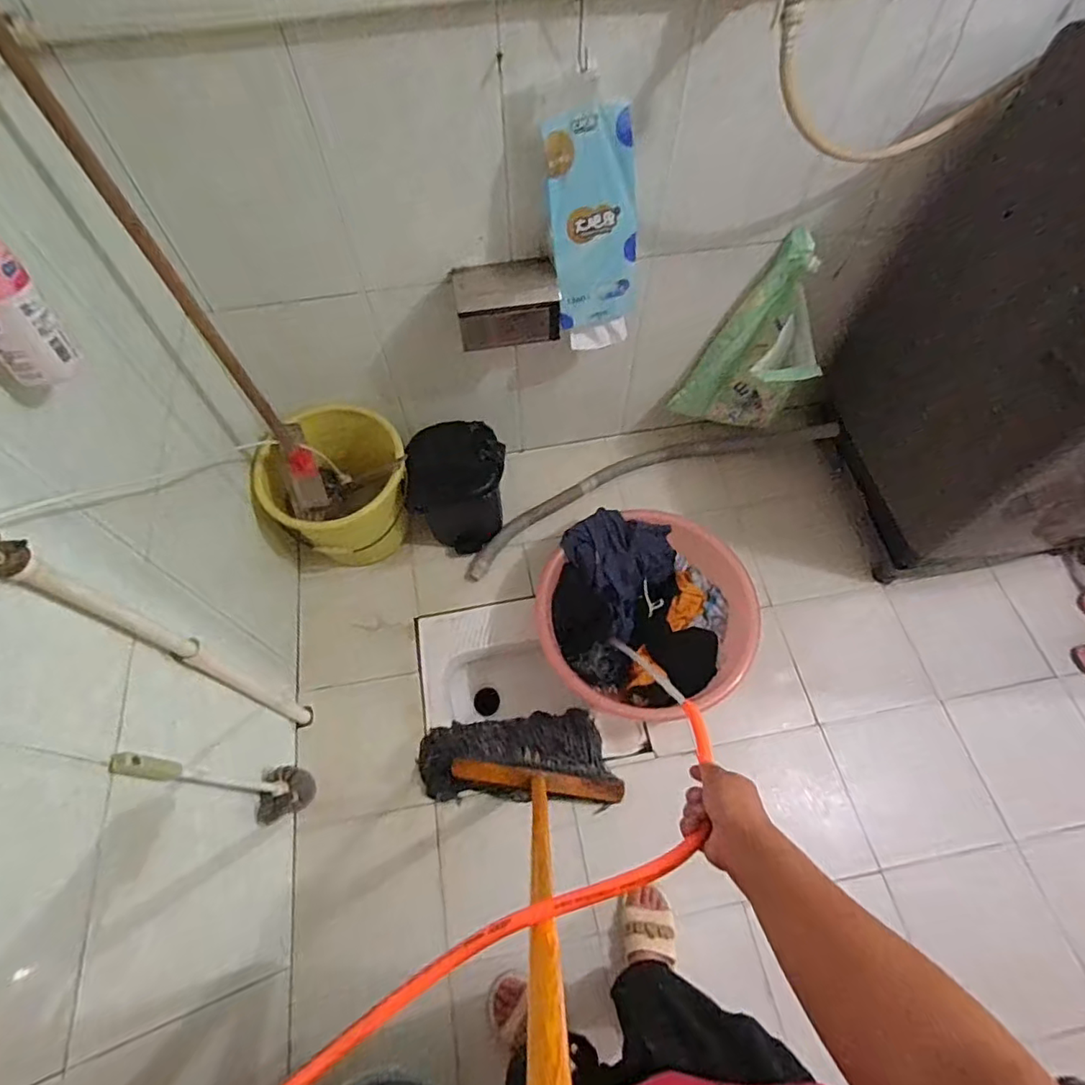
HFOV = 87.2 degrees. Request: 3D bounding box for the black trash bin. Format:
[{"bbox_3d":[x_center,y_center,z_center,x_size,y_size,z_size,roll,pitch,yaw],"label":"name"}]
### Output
[{"bbox_3d":[-0.221,-0.139,1.515,0.240,0.325,0.221,0,62,0],"label":"black trash bin"}]

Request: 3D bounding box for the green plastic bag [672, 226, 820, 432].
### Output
[{"bbox_3d":[0.547,-0.480,1.434,0.281,0.490,0.196,39,68,18],"label":"green plastic bag"}]

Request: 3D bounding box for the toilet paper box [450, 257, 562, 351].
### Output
[{"bbox_3d":[-0.079,-0.509,1.205,0.208,0.119,0.153,-12,62,-7],"label":"toilet paper box"}]

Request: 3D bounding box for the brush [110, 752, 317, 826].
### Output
[{"bbox_3d":[-0.531,0.416,0.979,0.089,0.538,0.104,4,62,2],"label":"brush"}]

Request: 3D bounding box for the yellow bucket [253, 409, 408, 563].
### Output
[{"bbox_3d":[-0.509,-0.128,1.454,0.356,0.321,0.284,1,62,1],"label":"yellow bucket"}]

